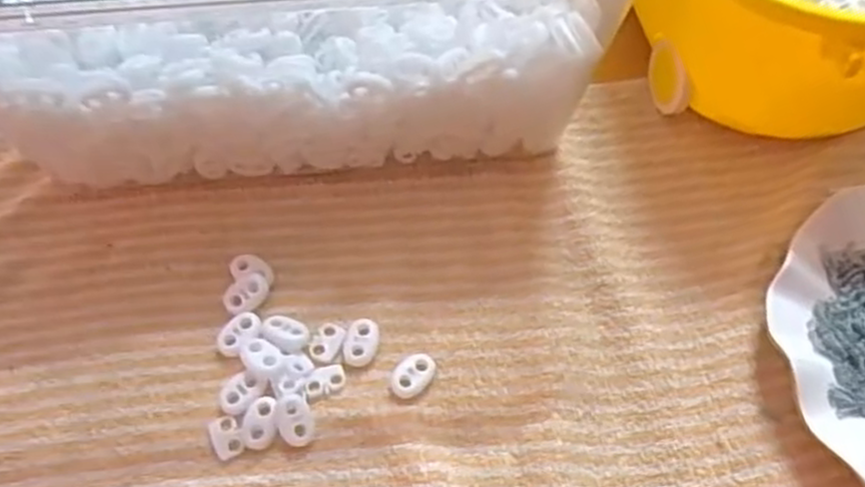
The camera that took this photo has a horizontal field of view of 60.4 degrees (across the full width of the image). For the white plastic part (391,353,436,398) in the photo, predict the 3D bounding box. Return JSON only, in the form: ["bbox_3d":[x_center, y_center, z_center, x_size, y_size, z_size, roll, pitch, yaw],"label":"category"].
[{"bbox_3d":[-0.009,0.059,0.334,0.015,0.007,0.022,32,66,16],"label":"white plastic part"}]

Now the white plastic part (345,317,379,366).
[{"bbox_3d":[-0.032,0.045,0.341,0.014,0.007,0.022,9,62,5],"label":"white plastic part"}]

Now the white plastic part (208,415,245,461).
[{"bbox_3d":[-0.089,0.083,0.321,0.013,0.004,0.019,-26,65,-14],"label":"white plastic part"}]

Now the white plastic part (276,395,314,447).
[{"bbox_3d":[-0.059,0.077,0.322,0.014,0.008,0.021,-22,64,-12],"label":"white plastic part"}]

